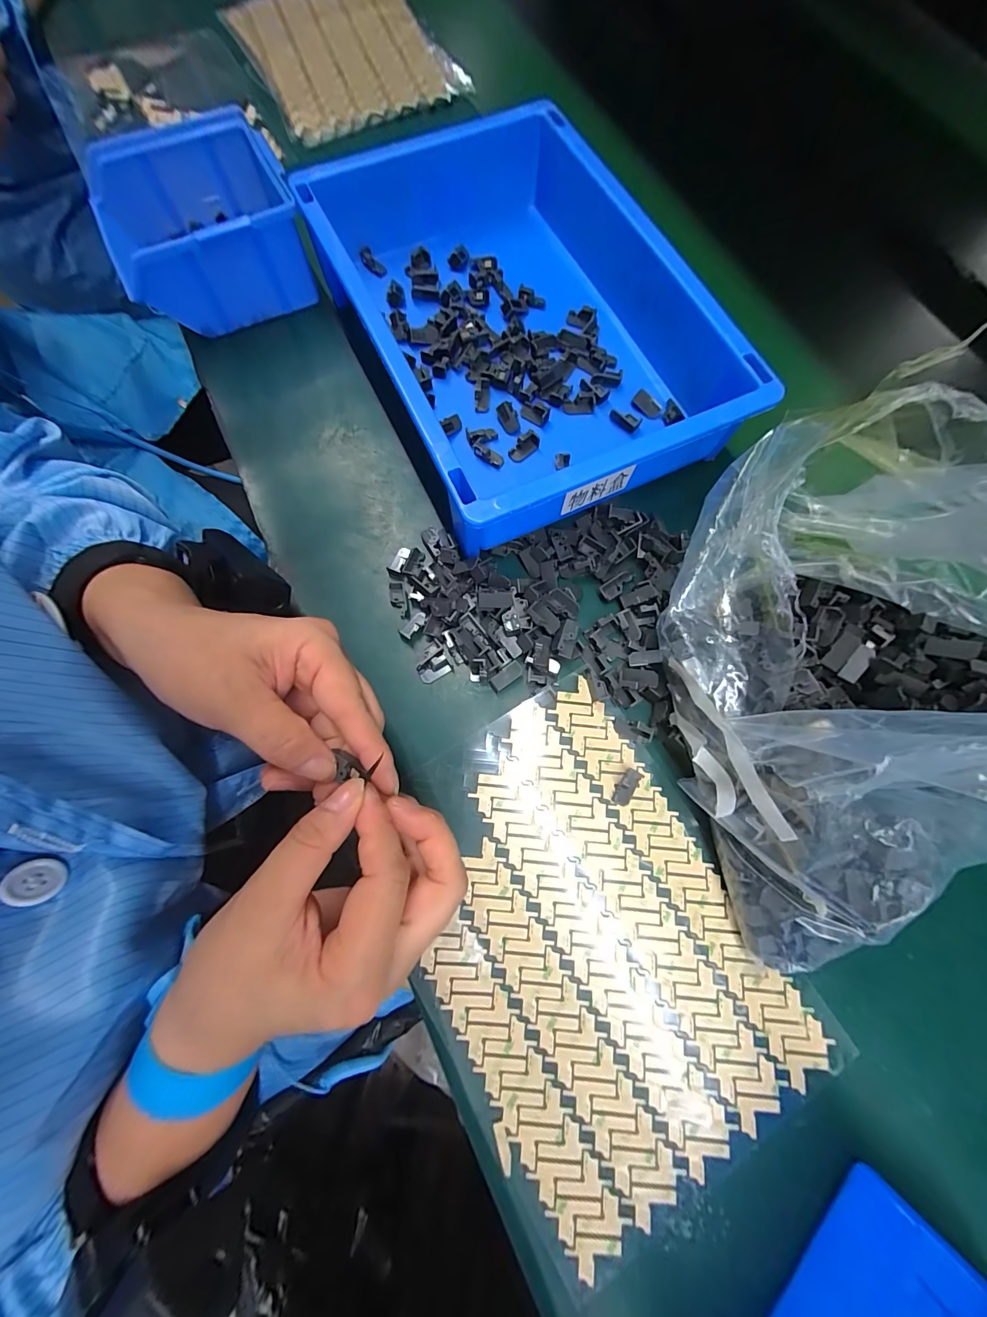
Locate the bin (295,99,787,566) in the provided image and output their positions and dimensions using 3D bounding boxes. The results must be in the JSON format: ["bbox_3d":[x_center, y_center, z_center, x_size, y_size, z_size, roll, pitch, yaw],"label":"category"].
[{"bbox_3d":[0.015,-0.239,0.298,0.210,0.069,0.306,-25,79,-9],"label":"bin"}]

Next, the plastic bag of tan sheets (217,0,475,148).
[{"bbox_3d":[-0.151,-0.618,0.423,0.188,0.013,0.224,-26,79,-9],"label":"plastic bag of tan sheets"}]

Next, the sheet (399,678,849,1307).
[{"bbox_3d":[0.047,0.151,0.232,0.174,0.007,0.239,-31,78,-9],"label":"sheet"}]

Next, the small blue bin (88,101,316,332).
[{"bbox_3d":[-0.221,-0.325,0.321,0.132,0.059,0.121,-25,77,-7],"label":"small blue bin"}]

